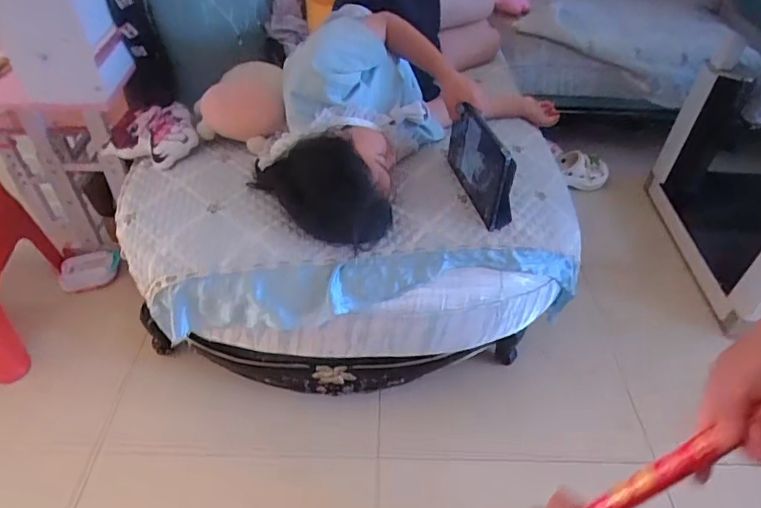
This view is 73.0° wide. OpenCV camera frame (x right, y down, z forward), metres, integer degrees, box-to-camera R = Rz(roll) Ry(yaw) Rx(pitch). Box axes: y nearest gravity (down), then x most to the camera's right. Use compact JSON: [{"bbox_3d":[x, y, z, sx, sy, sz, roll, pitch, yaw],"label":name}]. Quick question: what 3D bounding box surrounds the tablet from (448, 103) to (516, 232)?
[{"bbox_3d":[0.199,-0.194,1.054,0.034,0.158,0.296,-11,47,-13],"label":"tablet"}]

